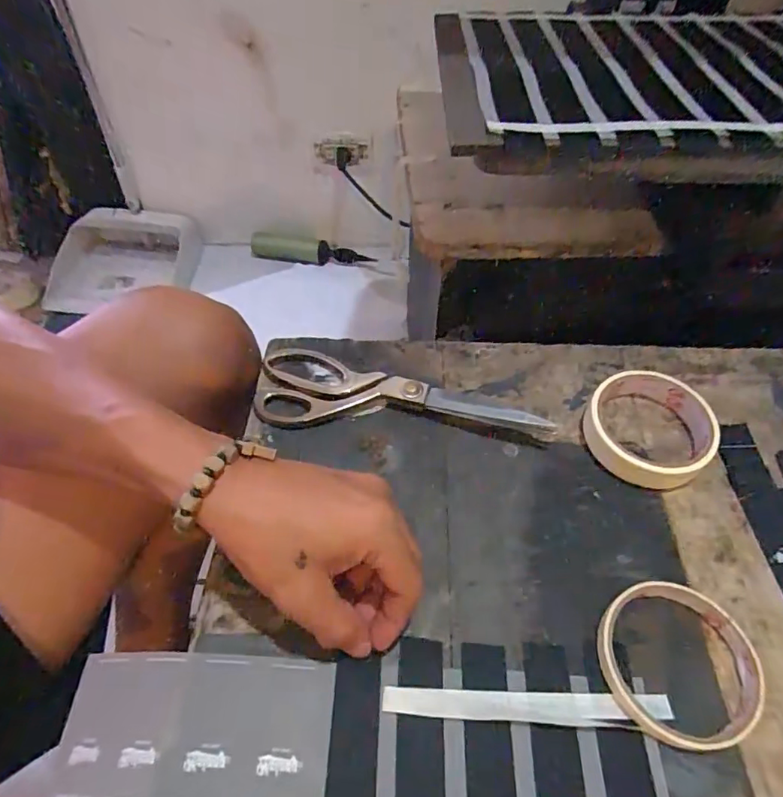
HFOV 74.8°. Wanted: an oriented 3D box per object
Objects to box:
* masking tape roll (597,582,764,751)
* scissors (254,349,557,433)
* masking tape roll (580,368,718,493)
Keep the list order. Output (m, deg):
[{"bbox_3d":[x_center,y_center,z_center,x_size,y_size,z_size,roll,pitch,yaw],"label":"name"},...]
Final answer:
[{"bbox_3d":[0.165,0.151,0.295,0.087,0.013,0.083,1,52,-2],"label":"masking tape roll"},{"bbox_3d":[0.007,-0.008,0.406,0.221,0.016,0.073,2,52,-1],"label":"scissors"},{"bbox_3d":[0.191,0.021,0.380,0.085,0.029,0.089,1,52,-2],"label":"masking tape roll"}]

